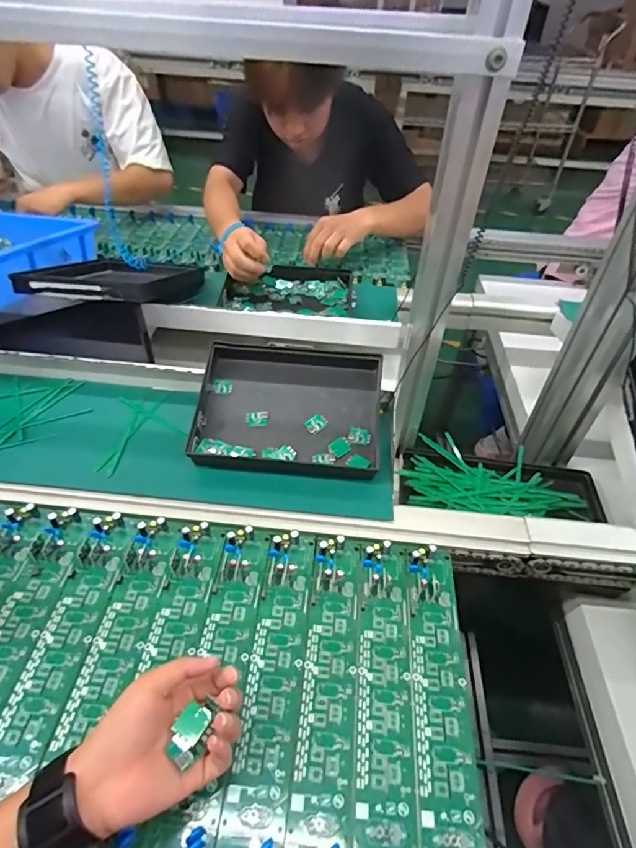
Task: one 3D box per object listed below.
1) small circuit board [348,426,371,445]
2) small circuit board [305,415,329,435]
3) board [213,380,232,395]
[{"bbox_3d":[0.056,0.015,0.637,0.030,0.004,0.024,17,65,3],"label":"small circuit board"},{"bbox_3d":[-0.002,0.000,0.645,0.030,0.004,0.022,-37,77,-12],"label":"small circuit board"},{"bbox_3d":[-0.124,-0.048,0.623,0.025,0.004,0.020,8,70,-14],"label":"board"}]

